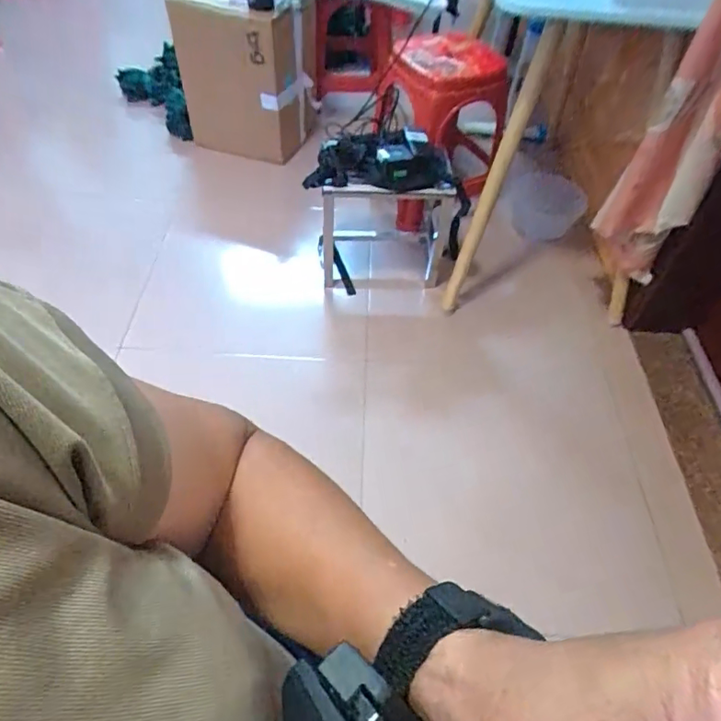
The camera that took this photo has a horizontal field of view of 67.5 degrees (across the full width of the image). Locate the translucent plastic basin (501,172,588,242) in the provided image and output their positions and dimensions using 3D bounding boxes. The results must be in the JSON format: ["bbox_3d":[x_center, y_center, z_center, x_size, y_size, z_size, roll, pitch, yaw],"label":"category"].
[{"bbox_3d":[0.574,-0.486,1.724,0.256,0.198,0.054,10,52,4],"label":"translucent plastic basin"}]

